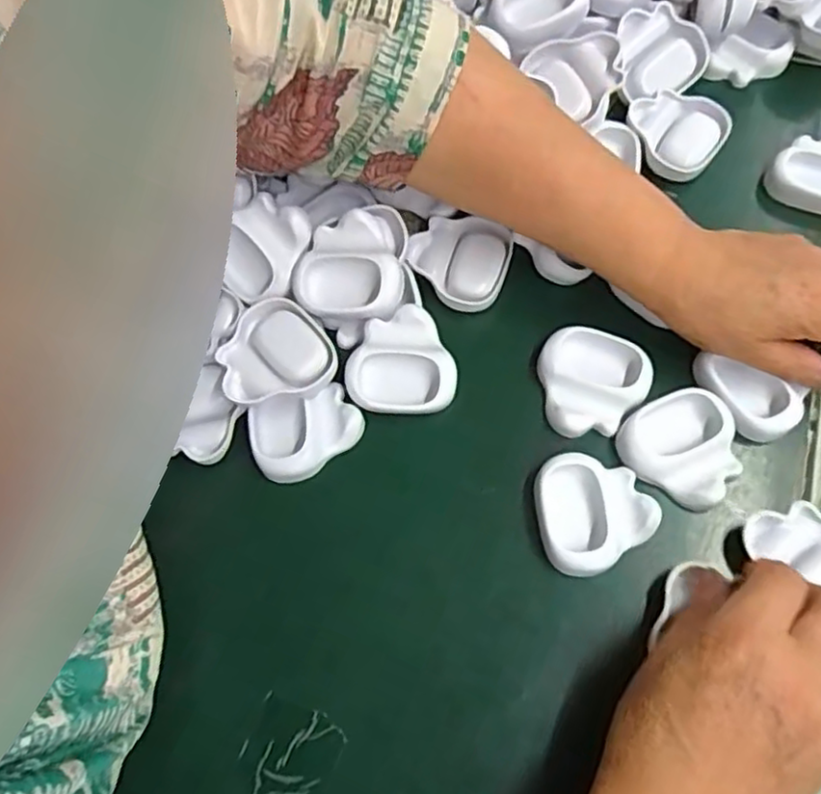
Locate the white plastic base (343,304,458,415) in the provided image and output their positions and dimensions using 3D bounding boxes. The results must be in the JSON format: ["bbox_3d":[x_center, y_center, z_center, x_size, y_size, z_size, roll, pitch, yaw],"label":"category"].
[{"bbox_3d":[-0.002,-0.018,0.384,0.059,0.024,0.060,20,71,10],"label":"white plastic base"}]

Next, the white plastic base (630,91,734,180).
[{"bbox_3d":[0.178,-0.176,0.448,0.063,0.016,0.065,17,70,9],"label":"white plastic base"}]

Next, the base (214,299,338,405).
[{"bbox_3d":[-0.076,-0.026,0.380,0.063,0.019,0.059,-1,68,2],"label":"base"}]

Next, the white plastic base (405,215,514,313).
[{"bbox_3d":[0.028,-0.084,0.421,0.062,0.018,0.058,22,71,11],"label":"white plastic base"}]

